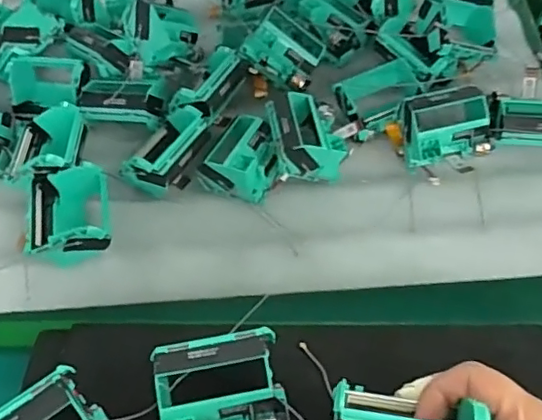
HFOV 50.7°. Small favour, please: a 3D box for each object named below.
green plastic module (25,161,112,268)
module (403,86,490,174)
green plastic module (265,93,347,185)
[{"bbox_3d":[-0.156,0.005,0.446,0.062,0.038,0.075,-13,56,-7],"label":"green plastic module"},{"bbox_3d":[0.142,-0.065,0.475,0.070,0.055,0.050,-12,56,-6],"label":"module"},{"bbox_3d":[0.029,-0.061,0.472,0.062,0.041,0.068,-3,55,-15],"label":"green plastic module"}]

